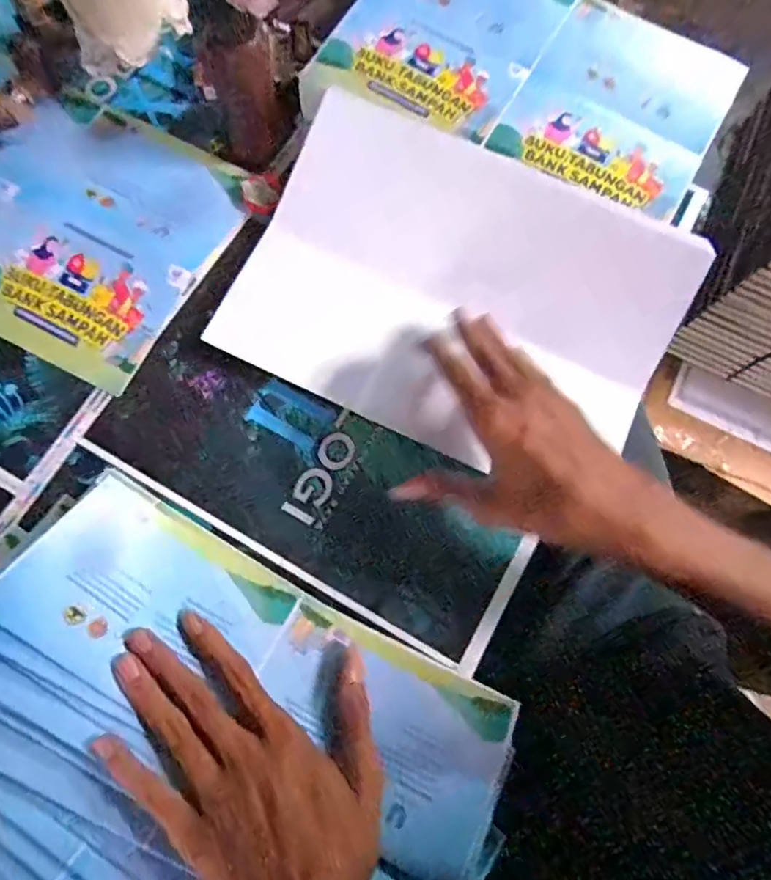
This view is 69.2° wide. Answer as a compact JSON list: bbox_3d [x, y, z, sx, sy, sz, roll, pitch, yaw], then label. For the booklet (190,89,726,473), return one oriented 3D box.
[{"bbox_3d":[0.056,-0.113,0.411,0.302,0.030,0.229,25,84,6],"label":"booklet"}]

